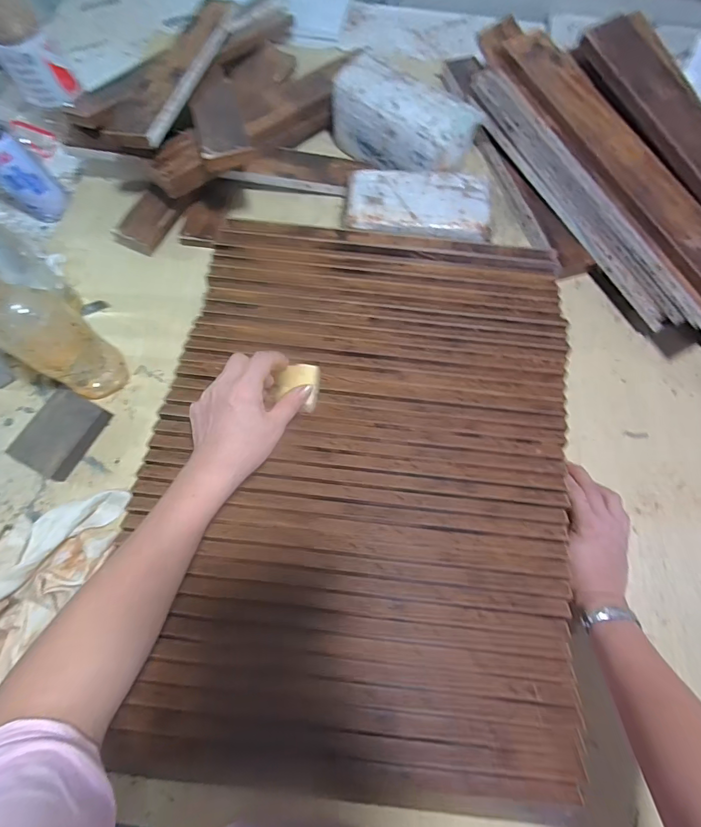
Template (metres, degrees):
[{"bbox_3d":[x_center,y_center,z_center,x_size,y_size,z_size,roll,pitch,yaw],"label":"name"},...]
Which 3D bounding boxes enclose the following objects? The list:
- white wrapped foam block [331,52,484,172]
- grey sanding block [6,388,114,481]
[{"bbox_3d":[0.078,-0.447,0.590,0.221,0.089,0.107,36,74,11],"label":"white wrapped foam block"},{"bbox_3d":[-0.355,0.024,0.467,0.066,0.032,0.098,30,73,9],"label":"grey sanding block"}]

